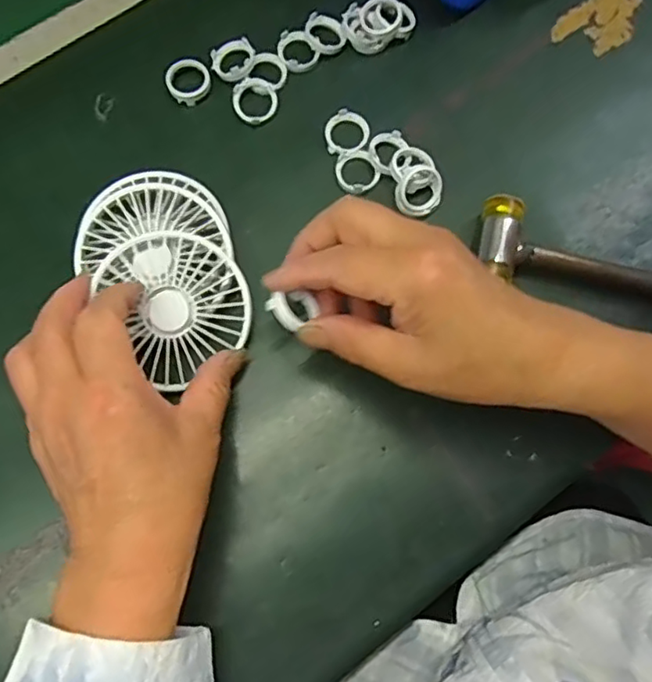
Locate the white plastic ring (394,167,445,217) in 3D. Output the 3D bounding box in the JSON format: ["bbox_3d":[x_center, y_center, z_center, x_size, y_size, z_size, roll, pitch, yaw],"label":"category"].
[{"bbox_3d":[0.057,-0.091,0.371,0.030,0.008,0.028,-3,111,-7],"label":"white plastic ring"}]

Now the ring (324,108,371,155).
[{"bbox_3d":[0.014,-0.133,0.385,0.028,0.006,0.027,0,75,-1],"label":"ring"}]

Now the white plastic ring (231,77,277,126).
[{"bbox_3d":[-0.045,-0.154,0.390,0.028,0.004,0.029,0,93,-3],"label":"white plastic ring"}]

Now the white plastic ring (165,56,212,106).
[{"bbox_3d":[-0.088,-0.166,0.392,0.027,0.012,0.026,0,75,-1],"label":"white plastic ring"}]

